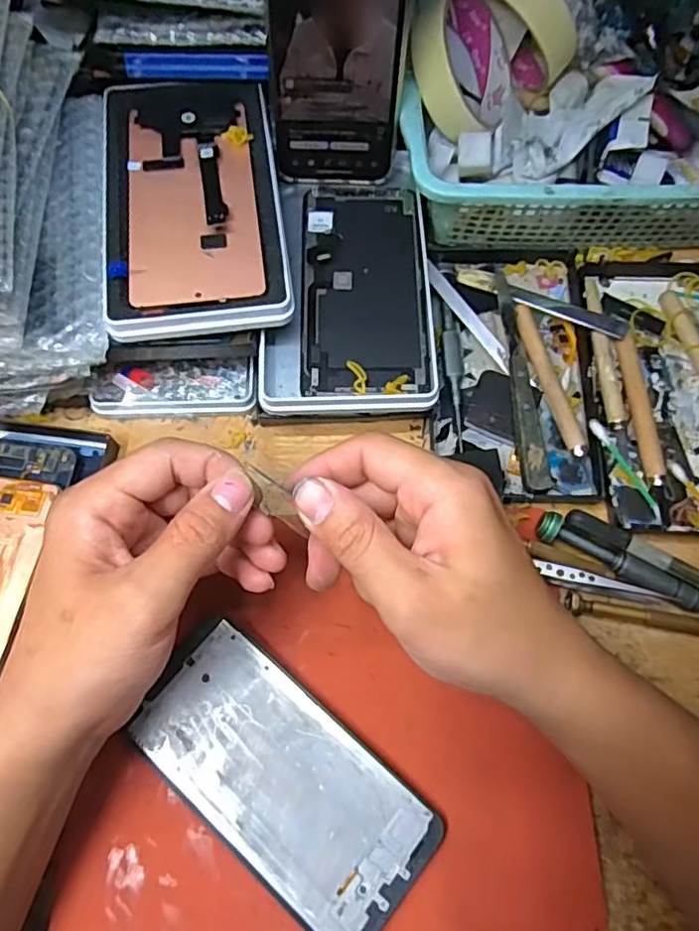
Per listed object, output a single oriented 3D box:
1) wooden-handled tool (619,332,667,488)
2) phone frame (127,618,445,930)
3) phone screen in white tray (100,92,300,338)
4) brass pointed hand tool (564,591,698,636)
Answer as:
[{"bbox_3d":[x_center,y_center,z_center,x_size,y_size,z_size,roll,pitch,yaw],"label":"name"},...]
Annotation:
[{"bbox_3d":[0.179,-0.037,0.367,0.015,0.008,0.100,-2,69,-1],"label":"wooden-handled tool"},{"bbox_3d":[-0.034,0.151,0.292,0.152,0.005,0.073,39,74,13],"label":"phone frame"},{"bbox_3d":[-0.089,-0.154,0.348,0.099,0.015,0.168,-6,71,-4],"label":"phone screen in white tray"},{"bbox_3d":[0.171,0.084,0.324,0.109,0.008,0.011,11,70,4],"label":"brass pointed hand tool"}]

